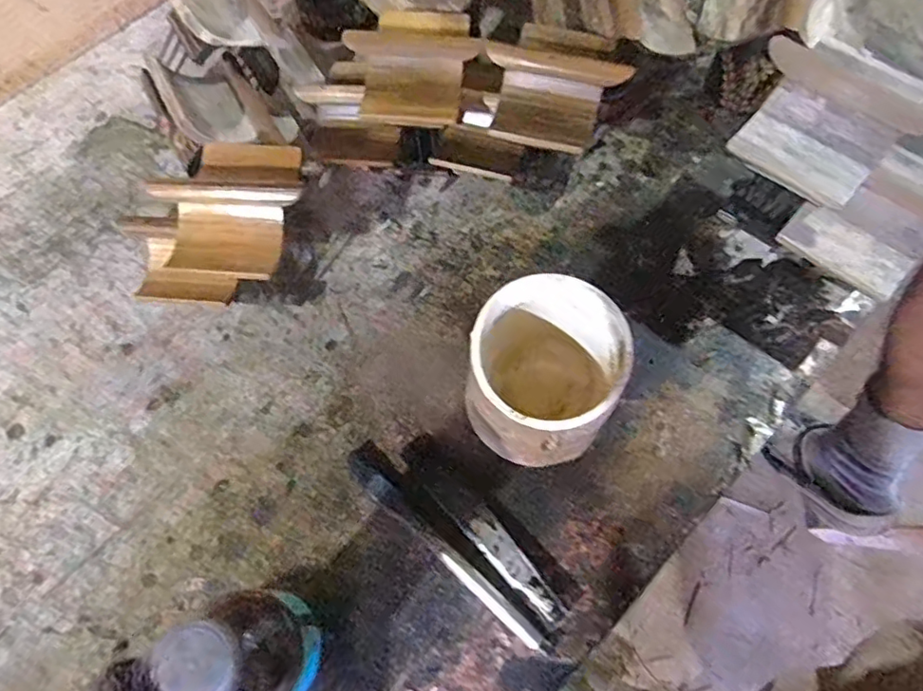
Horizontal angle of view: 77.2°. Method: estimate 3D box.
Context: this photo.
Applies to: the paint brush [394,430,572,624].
[{"bbox_3d":[0.012,0.125,0.406,0.027,0.013,0.156,-37,68,-12],"label":"paint brush"}]

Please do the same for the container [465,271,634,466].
[{"bbox_3d":[0.054,0.023,0.388,0.090,0.116,0.092,-2,65,4],"label":"container"}]

